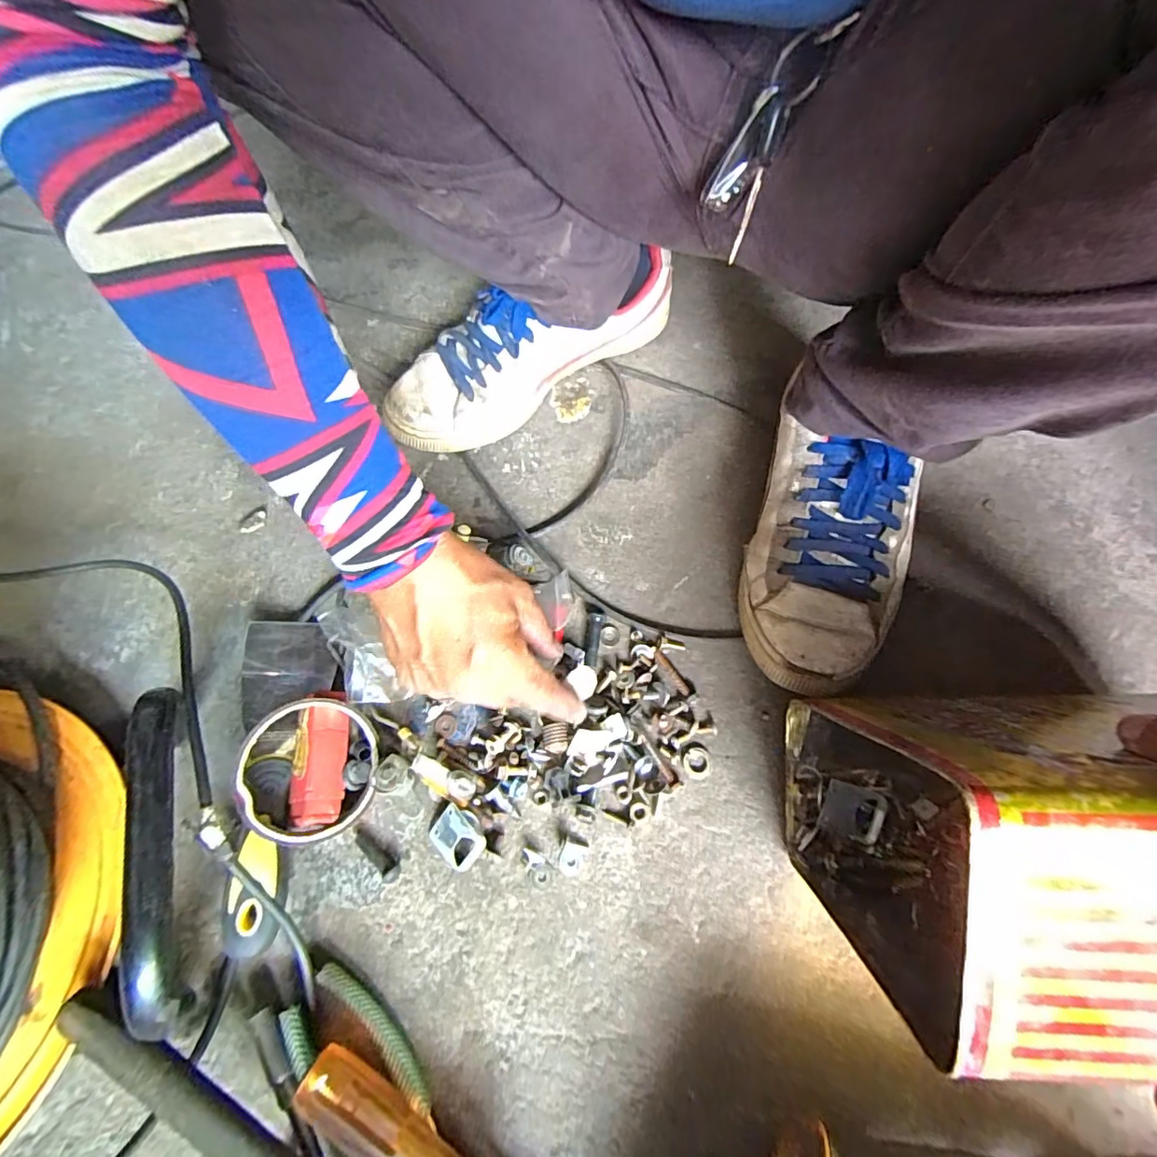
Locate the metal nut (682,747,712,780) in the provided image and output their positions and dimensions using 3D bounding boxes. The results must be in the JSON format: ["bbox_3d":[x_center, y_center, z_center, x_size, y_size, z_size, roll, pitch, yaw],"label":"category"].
[{"bbox_3d":[0.079,0.123,0.362,0.019,0.004,0.019,-1,65,2],"label":"metal nut"}]

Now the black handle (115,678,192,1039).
[{"bbox_3d":[-0.210,0.129,0.268,0.027,0.030,0.163,-17,65,-5],"label":"black handle"}]

